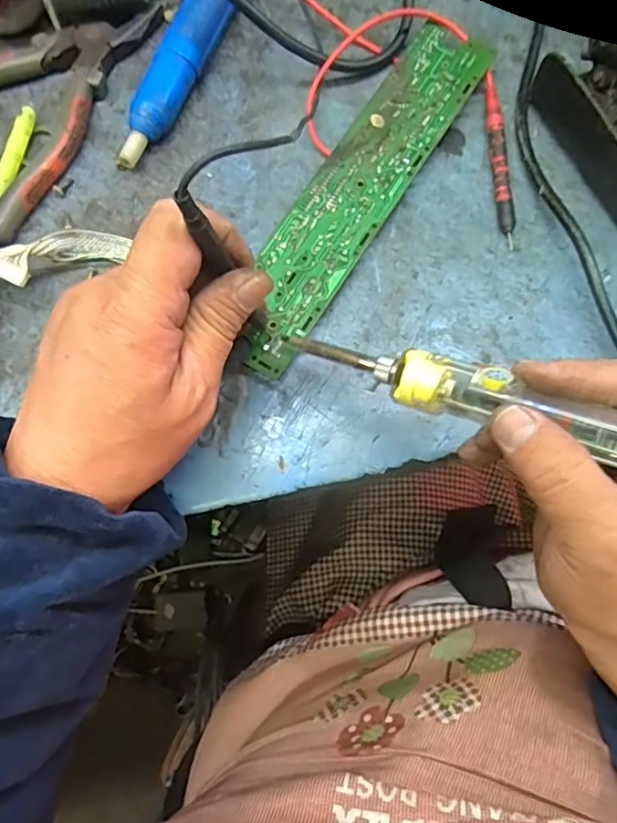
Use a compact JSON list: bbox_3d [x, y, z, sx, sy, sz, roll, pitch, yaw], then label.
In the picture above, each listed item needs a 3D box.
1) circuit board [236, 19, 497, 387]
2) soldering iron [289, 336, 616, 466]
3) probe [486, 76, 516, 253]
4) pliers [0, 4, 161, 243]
[{"bbox_3d":[0.030,-0.130,0.336,0.051,0.006,0.244,29,77,9],"label":"circuit board"},{"bbox_3d":[0.090,0.001,0.235,0.217,0.020,0.021,20,73,25],"label":"soldering iron"},{"bbox_3d":[0.113,-0.151,0.349,0.009,0.011,0.114,-2,73,0],"label":"probe"},{"bbox_3d":[-0.177,-0.195,0.358,0.104,0.017,0.175,26,75,8],"label":"pliers"}]

